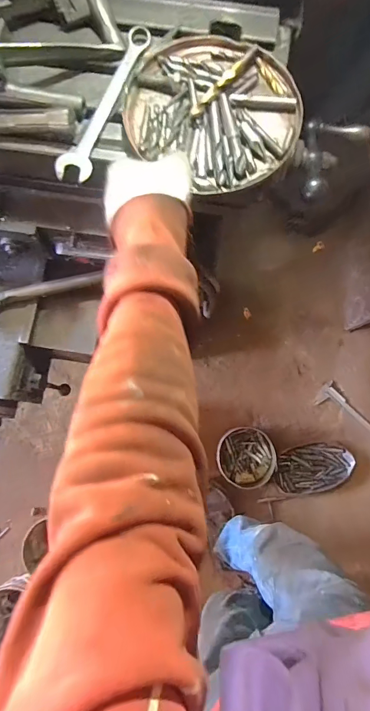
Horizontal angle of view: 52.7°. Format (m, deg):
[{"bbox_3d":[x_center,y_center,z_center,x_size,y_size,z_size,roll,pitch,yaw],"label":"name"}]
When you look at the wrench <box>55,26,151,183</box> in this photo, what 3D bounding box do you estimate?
[{"bbox_3d":[-0.095,-0.299,0.442,0.038,0.017,0.211,21,80,3],"label":"wrench"}]

